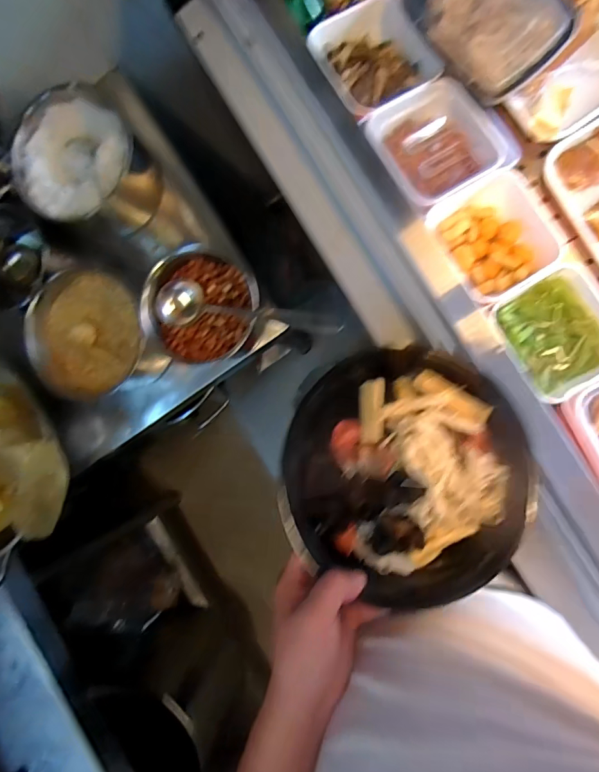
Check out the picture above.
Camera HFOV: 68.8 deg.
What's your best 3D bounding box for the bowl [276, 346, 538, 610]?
[{"bbox_3d":[0.103,0.077,0.429,0.239,0.081,0.239,0,80,2],"label":"bowl"}]

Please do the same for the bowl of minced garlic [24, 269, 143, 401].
[{"bbox_3d":[-0.296,-0.071,0.631,0.176,0.060,0.178,20,94,8],"label":"bowl of minced garlic"}]

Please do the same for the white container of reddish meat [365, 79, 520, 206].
[{"bbox_3d":[0.192,-0.335,0.598,0.163,0.062,0.149,-27,87,9],"label":"white container of reddish meat"}]

